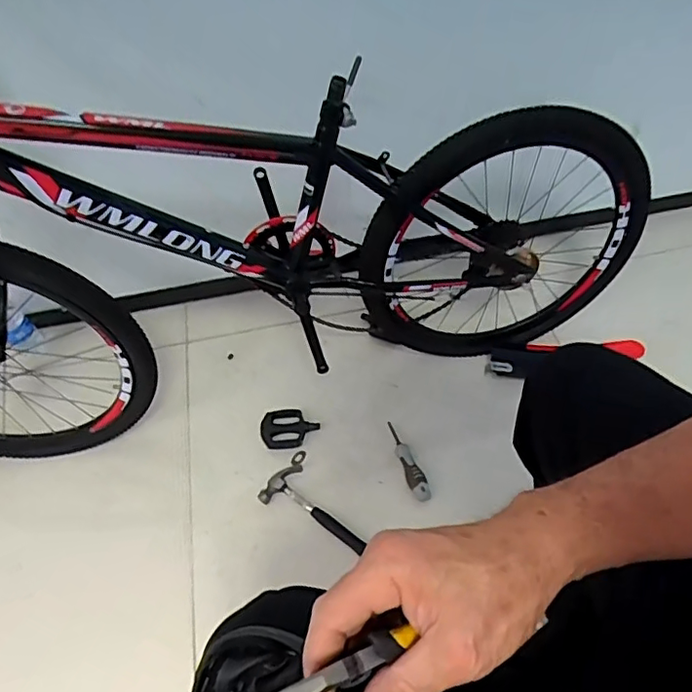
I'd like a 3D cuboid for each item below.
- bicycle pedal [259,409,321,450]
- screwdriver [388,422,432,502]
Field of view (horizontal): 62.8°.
[{"bbox_3d":[-0.108,0.160,1.100,0.110,0.026,0.077,-3,53,2],"label":"bicycle pedal"},{"bbox_3d":[0.114,0.214,1.057,0.034,0.040,0.157,-18,54,-9],"label":"screwdriver"}]

